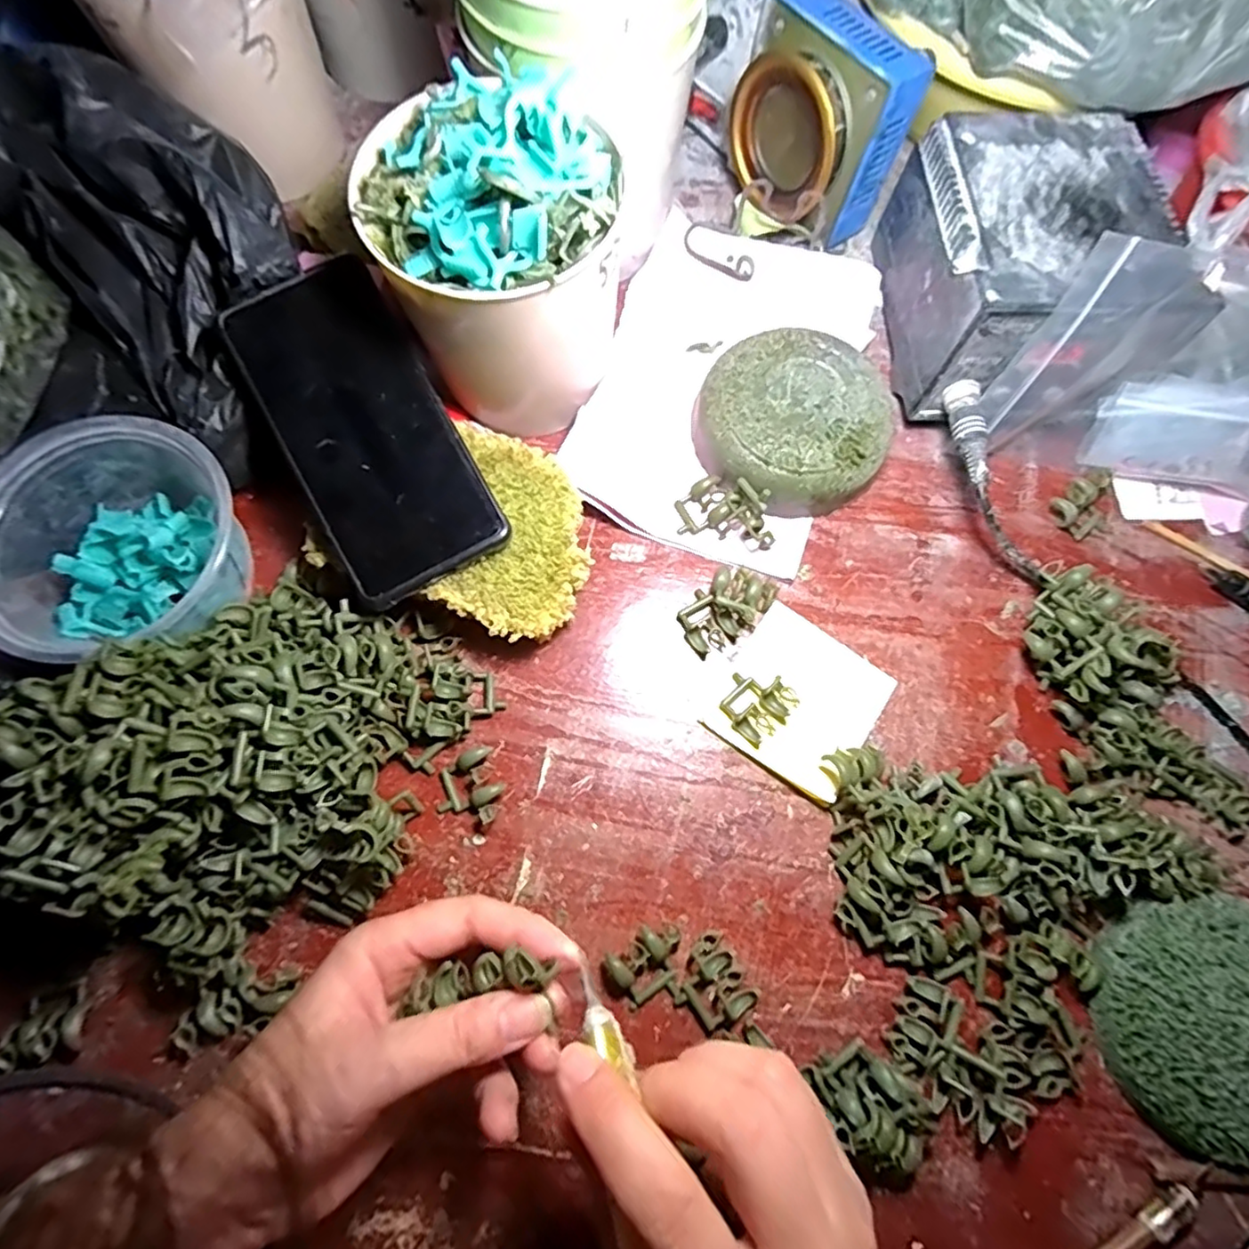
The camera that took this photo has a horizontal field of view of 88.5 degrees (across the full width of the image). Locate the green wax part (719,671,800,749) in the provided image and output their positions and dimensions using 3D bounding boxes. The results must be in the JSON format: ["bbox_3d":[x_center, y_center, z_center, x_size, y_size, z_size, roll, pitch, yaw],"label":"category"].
[{"bbox_3d":[0.067,0.039,0.325,0.035,0.008,0.031,-43,79,-12],"label":"green wax part"}]

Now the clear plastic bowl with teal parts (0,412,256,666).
[{"bbox_3d":[-0.234,-0.036,0.306,0.109,0.055,0.110,0,74,-1],"label":"clear plastic bowl with teal parts"}]

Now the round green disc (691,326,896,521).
[{"bbox_3d":[0.093,-0.111,0.355,0.096,0.032,0.099,0,74,-1],"label":"round green disc"}]

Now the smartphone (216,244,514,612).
[{"bbox_3d":[-0.124,-0.094,0.308,0.074,0.010,0.163,-29,86,-6],"label":"smartphone"}]

